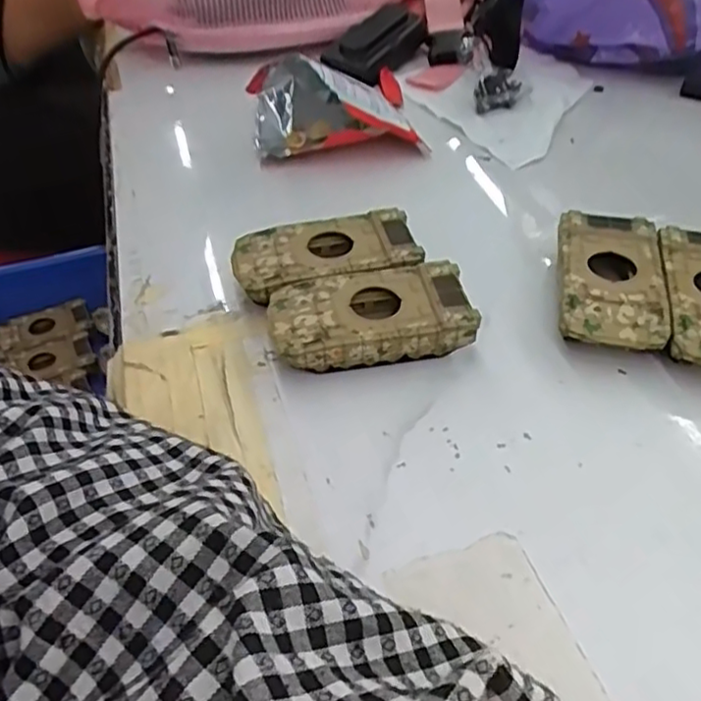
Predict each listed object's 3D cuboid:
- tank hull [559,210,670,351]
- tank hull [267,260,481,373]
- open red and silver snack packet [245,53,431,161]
[{"bbox_3d":[0.133,-0.033,0.347,0.049,0.028,0.092,8,46,10],"label":"tank hull"},{"bbox_3d":[0.010,-0.015,0.332,0.095,0.025,0.050,-8,46,-6],"label":"tank hull"},{"bbox_3d":[-0.011,-0.174,0.460,0.115,0.066,0.066,-3,45,-1],"label":"open red and silver snack packet"}]

